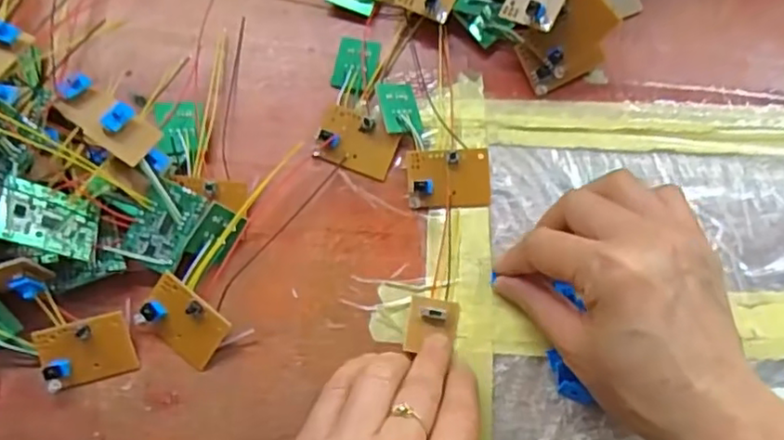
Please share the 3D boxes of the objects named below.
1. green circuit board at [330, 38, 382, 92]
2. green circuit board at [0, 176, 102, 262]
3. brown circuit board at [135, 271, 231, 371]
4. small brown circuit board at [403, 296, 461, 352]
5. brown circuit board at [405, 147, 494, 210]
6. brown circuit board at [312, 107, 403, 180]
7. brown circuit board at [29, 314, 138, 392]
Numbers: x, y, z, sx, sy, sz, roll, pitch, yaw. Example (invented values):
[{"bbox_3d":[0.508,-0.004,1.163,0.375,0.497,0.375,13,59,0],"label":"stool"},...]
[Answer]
[{"bbox_3d":[-0.022,-0.089,0.365,0.025,0.004,0.031,14,82,19],"label":"green circuit board"},{"bbox_3d":[-0.165,0.000,0.307,0.044,0.004,0.031,24,60,-39],"label":"green circuit board"},{"bbox_3d":[-0.104,0.051,0.317,0.043,0.006,0.031,35,99,6],"label":"brown circuit board"},{"bbox_3d":[0.021,0.053,0.320,0.025,0.007,0.028,12,71,-9],"label":"small brown circuit board"},{"bbox_3d":[0.031,-0.023,0.343,0.044,0.011,0.031,-1,71,-1],"label":"brown circuit board"},{"bbox_3d":[-0.019,-0.044,0.351,0.043,0.012,0.032,19,72,6],"label":"brown circuit board"},{"bbox_3d":[-0.151,0.066,0.315,0.043,0.008,0.031,-14,96,-5],"label":"brown circuit board"}]

